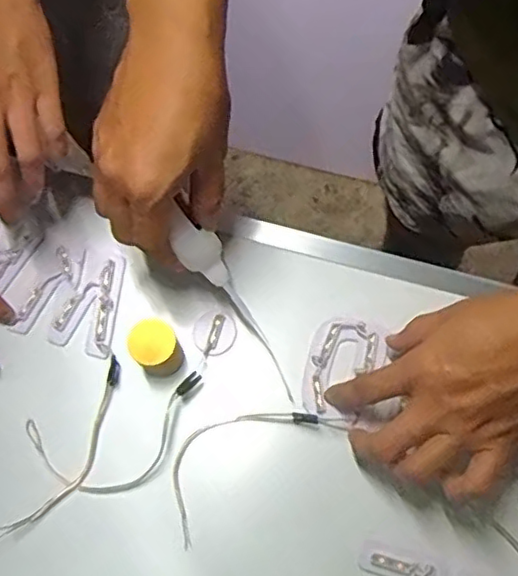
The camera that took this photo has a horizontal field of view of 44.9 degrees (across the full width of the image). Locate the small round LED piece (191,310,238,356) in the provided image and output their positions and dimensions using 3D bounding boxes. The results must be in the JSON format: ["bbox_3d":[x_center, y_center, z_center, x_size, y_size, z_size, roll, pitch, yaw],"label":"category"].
[{"bbox_3d":[-0.034,0.034,0.479,0.033,0.006,0.033,0,70,1],"label":"small round LED piece"}]

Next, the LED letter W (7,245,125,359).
[{"bbox_3d":[-0.148,0.007,0.492,0.075,0.012,0.079,11,70,5],"label":"LED letter W"}]

